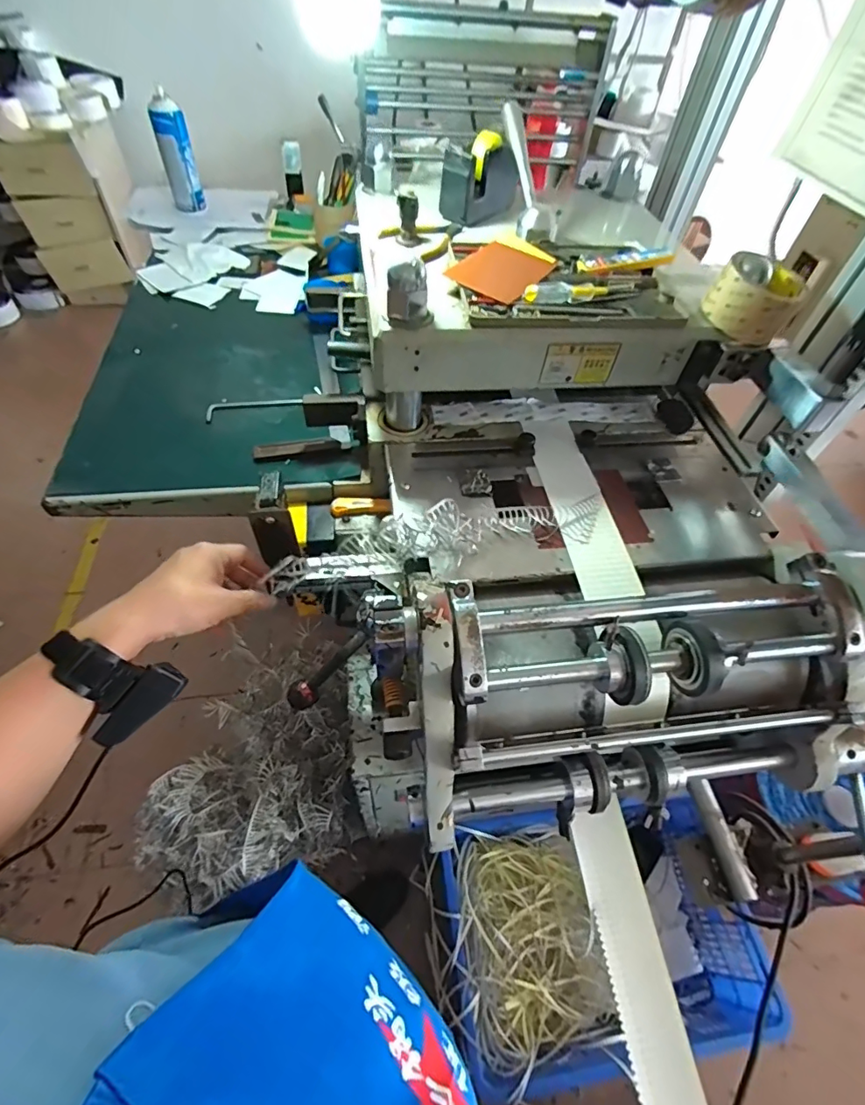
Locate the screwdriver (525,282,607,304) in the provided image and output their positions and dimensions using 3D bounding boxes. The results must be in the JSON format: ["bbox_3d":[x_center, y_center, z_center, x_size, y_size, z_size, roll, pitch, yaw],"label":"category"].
[{"bbox_3d":[0.151,-0.294,0.555,0.102,0.017,0.015,-11,55,-13],"label":"screwdriver"}]

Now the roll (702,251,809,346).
[{"bbox_3d":[0.366,-0.291,0.558,0.094,0.063,0.083,34,58,19],"label":"roll"}]

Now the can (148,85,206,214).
[{"bbox_3d":[-0.557,-0.864,1.075,0.066,0.203,0.055,-15,56,-16],"label":"can"}]

